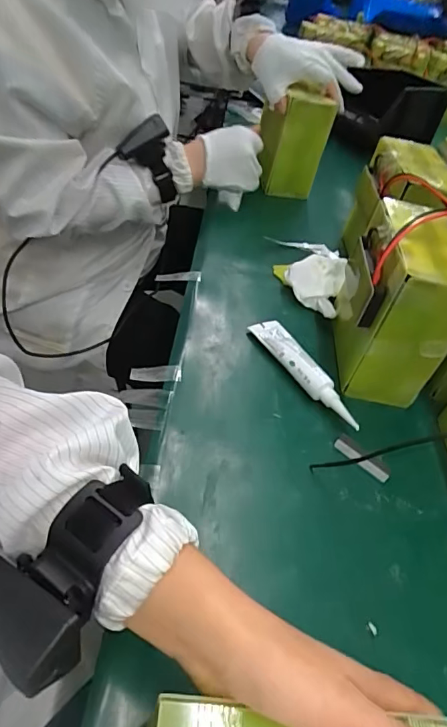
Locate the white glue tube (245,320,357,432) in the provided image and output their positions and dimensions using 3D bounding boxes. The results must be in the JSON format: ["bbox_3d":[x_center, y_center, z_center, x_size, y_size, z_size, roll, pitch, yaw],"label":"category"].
[{"bbox_3d":[0.079,0.004,0.464,0.033,0.017,0.154,-16,51,-27],"label":"white glue tube"}]

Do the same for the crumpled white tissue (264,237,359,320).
[{"bbox_3d":[0.111,-0.102,0.560,0.092,0.044,0.092,18,44,2],"label":"crumpled white tissue"}]

